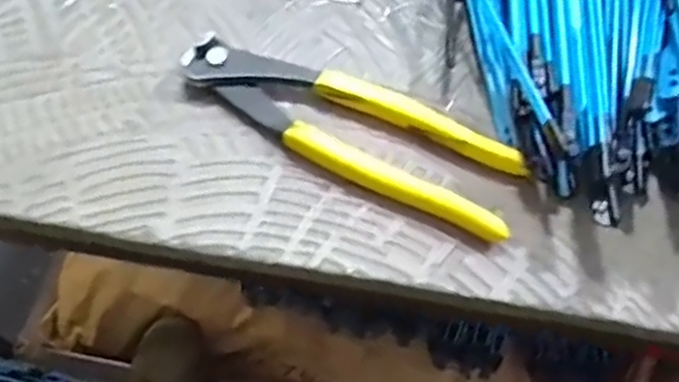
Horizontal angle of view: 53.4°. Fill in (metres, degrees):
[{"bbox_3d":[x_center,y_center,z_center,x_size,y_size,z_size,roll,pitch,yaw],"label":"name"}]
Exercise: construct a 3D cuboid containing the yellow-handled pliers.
[{"bbox_3d":[0.004,-0.030,0.311,0.162,0.015,0.044,25,66,10],"label":"yellow-handled pliers"}]

